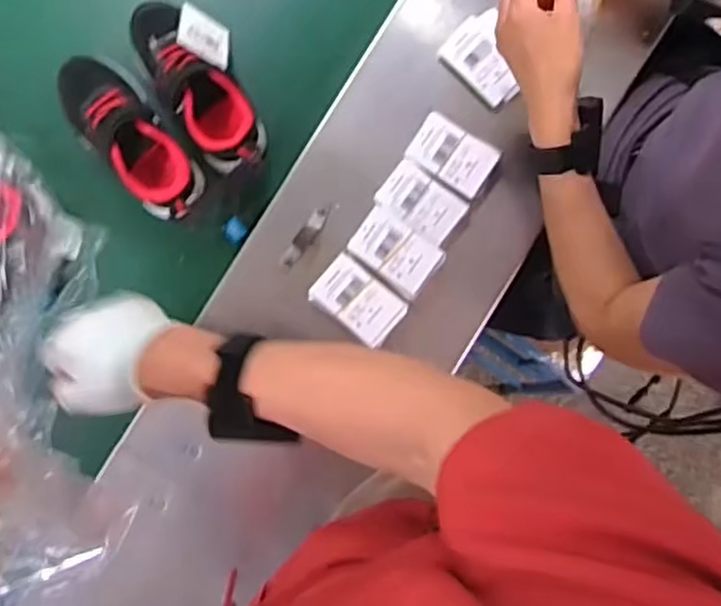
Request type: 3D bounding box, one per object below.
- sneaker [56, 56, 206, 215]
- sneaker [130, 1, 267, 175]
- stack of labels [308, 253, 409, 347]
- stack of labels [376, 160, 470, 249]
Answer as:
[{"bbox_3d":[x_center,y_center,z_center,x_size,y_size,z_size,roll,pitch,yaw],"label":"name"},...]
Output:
[{"bbox_3d":[-0.223,-0.162,0.679,0.066,0.069,0.179,-37,91,-3],"label":"sneaker"},{"bbox_3d":[-0.160,-0.209,0.679,0.070,0.061,0.176,-36,91,-3],"label":"sneaker"},{"bbox_3d":[-0.001,-0.002,0.693,0.085,0.011,0.054,39,88,-2],"label":"stack of labels"},{"bbox_3d":[0.062,-0.097,0.697,0.085,0.008,0.055,36,88,-2],"label":"stack of labels"}]

